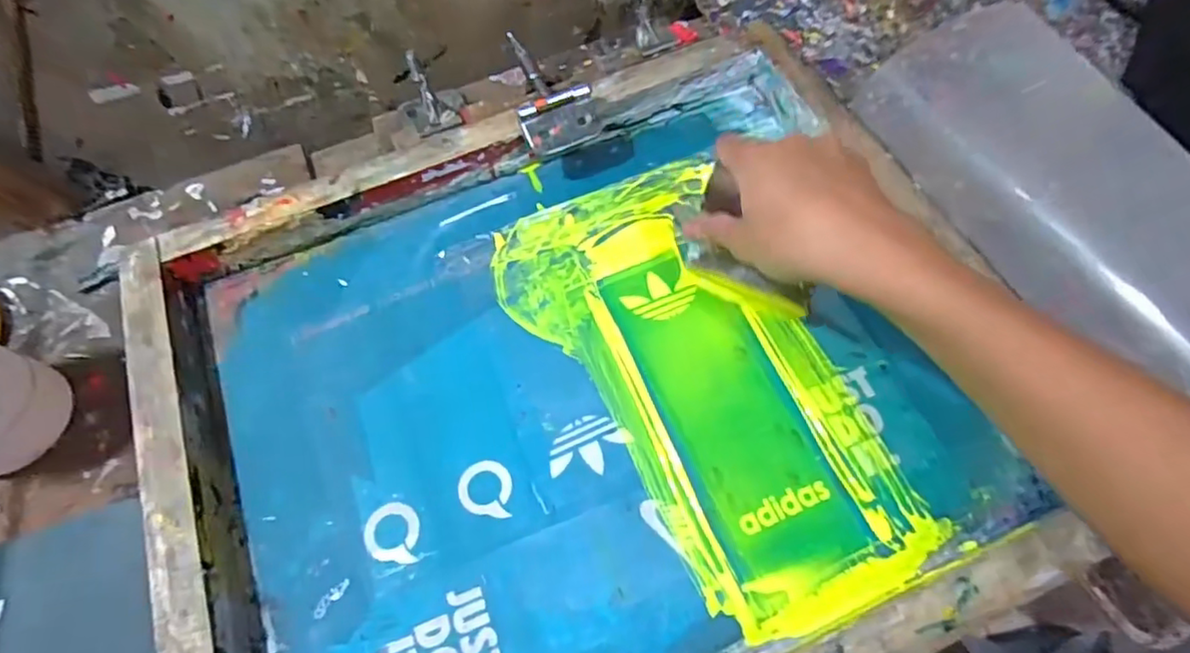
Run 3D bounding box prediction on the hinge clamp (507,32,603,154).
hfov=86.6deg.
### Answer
[{"bbox_3d":[-0.036,-0.190,0.508,0.059,0.030,0.106,-15,63,-3],"label":"hinge clamp"}]

